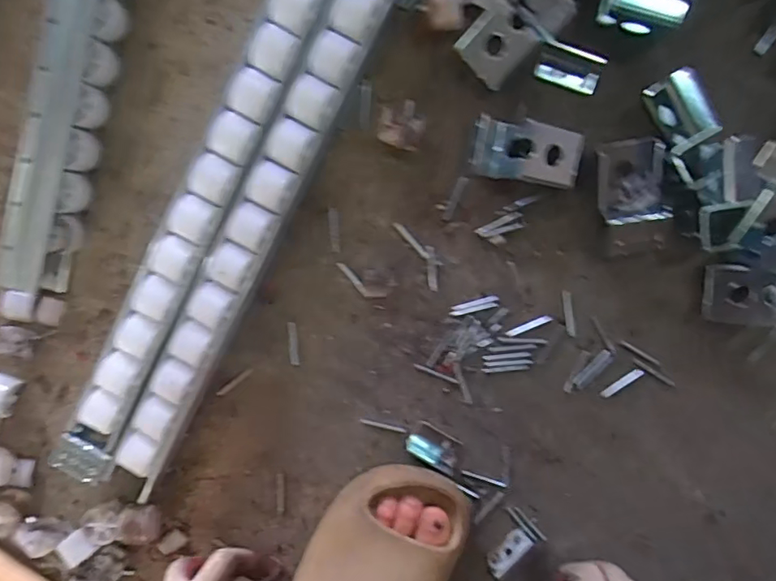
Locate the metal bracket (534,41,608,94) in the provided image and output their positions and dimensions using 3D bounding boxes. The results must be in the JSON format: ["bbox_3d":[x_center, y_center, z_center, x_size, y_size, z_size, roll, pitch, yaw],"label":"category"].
[{"bbox_3d":[0.143,-0.175,0.418,0.047,0.014,0.027,24,96,1],"label":"metal bracket"}]

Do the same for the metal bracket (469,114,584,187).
[{"bbox_3d":[0.107,-0.108,0.417,0.083,0.035,0.043,14,96,3],"label":"metal bracket"}]

